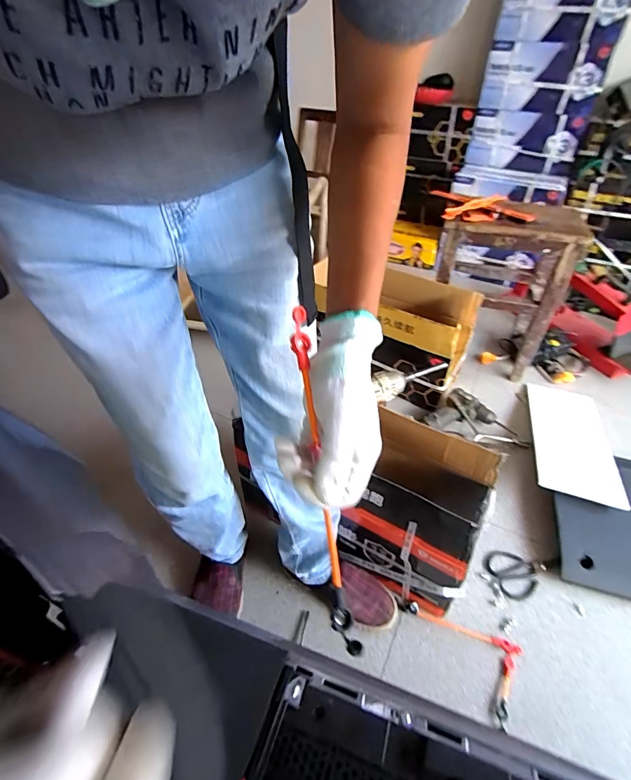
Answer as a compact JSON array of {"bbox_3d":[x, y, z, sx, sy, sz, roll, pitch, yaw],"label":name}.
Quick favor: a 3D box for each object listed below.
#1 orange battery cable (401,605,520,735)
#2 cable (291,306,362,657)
[{"bbox_3d":[0.282,0.460,0.760,0.127,0.020,0.233,-26,49,-27],"label":"orange battery cable"},{"bbox_3d":[0.004,0.062,0.307,0.016,0.010,0.252,-8,83,-11],"label":"cable"}]

